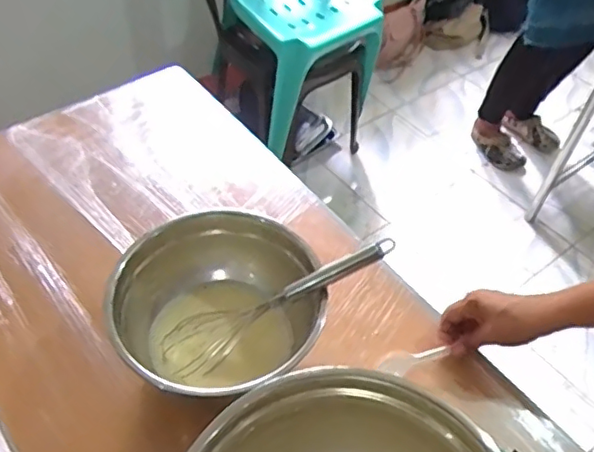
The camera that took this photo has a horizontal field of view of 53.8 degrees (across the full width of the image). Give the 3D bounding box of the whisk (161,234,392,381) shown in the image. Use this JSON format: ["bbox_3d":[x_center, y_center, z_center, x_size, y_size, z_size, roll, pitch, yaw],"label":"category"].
[{"bbox_3d":[-0.023,0.081,0.616,0.280,0.047,0.057,-30,51,16],"label":"whisk"}]

